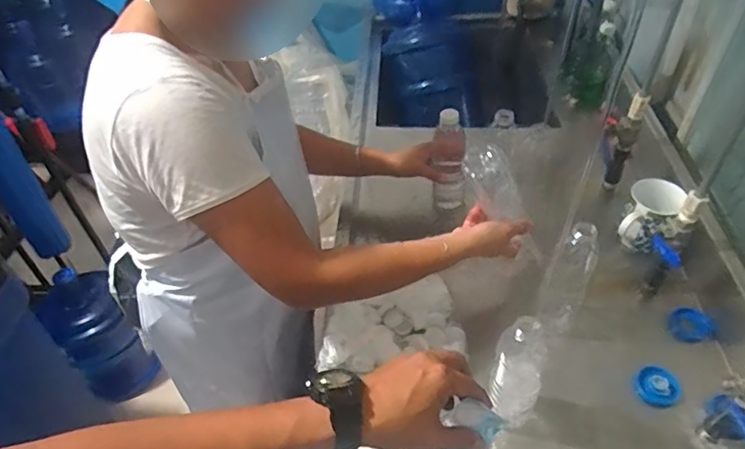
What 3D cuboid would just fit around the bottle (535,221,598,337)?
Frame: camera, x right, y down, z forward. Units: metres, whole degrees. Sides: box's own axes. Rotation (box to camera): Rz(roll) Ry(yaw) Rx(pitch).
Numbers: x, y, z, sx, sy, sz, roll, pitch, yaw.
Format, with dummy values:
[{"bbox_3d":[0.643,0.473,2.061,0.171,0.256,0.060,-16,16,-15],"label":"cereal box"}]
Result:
[{"bbox_3d":[0.291,0.089,0.805,0.059,0.223,0.057,25,51,24],"label":"bottle"}]

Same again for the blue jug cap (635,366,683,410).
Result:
[{"bbox_3d":[0.421,0.239,0.782,0.056,0.023,0.059,-1,46,1],"label":"blue jug cap"}]

